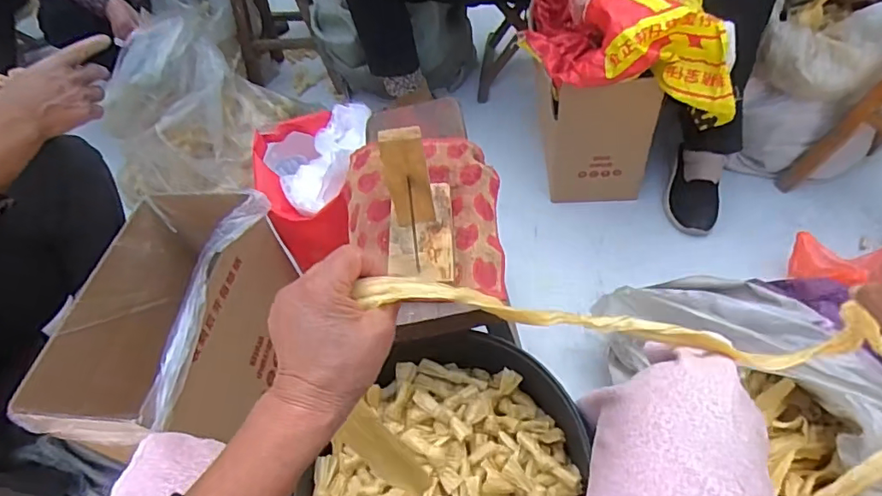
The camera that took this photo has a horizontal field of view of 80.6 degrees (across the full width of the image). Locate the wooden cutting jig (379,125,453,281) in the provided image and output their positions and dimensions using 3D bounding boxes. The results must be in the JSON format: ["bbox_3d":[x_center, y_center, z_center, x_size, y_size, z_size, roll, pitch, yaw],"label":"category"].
[{"bbox_3d":[-0.021,-0.050,0.544,0.074,0.123,0.143,-3,56,-3],"label":"wooden cutting jig"}]

